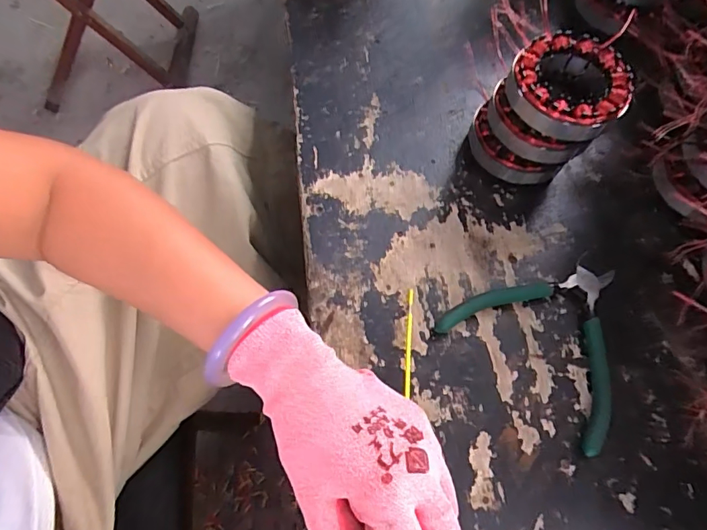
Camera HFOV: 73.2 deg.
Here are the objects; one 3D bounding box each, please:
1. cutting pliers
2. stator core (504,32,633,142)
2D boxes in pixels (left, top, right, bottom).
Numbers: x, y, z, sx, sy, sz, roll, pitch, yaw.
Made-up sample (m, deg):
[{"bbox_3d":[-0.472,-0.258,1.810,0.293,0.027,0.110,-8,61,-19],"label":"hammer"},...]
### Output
[{"bbox_3d":[0.152,0.042,0.354,0.131,0.013,0.130,39,68,16],"label":"cutting pliers"},{"bbox_3d":[0.165,-0.138,0.362,0.084,0.025,0.091,1,63,-1],"label":"stator core"}]

